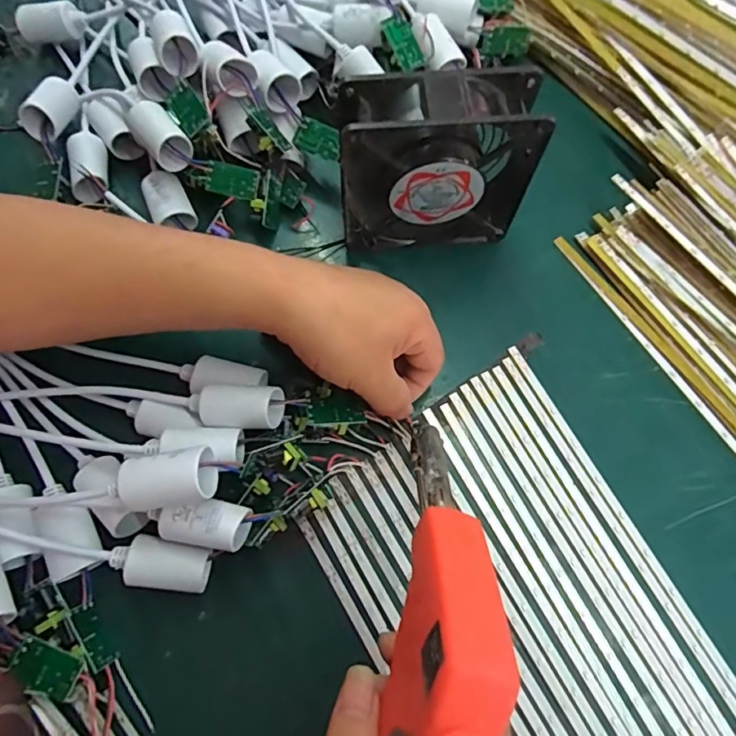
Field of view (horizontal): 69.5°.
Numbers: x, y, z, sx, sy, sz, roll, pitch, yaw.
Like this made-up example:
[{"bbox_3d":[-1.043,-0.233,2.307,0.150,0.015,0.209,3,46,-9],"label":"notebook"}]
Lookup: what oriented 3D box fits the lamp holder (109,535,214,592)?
[{"bbox_3d":[-0.116,0.114,0.306,0.055,0.030,0.026,9,70,2],"label":"lamp holder"}]

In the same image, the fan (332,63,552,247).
[{"bbox_3d":[0.042,-0.128,0.346,0.119,0.123,0.038,-5,70,-3],"label":"fan"}]

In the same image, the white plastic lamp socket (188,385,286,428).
[{"bbox_3d":[-0.079,0.024,0.313,0.056,0.023,0.023,1,70,0],"label":"white plastic lamp socket"}]

